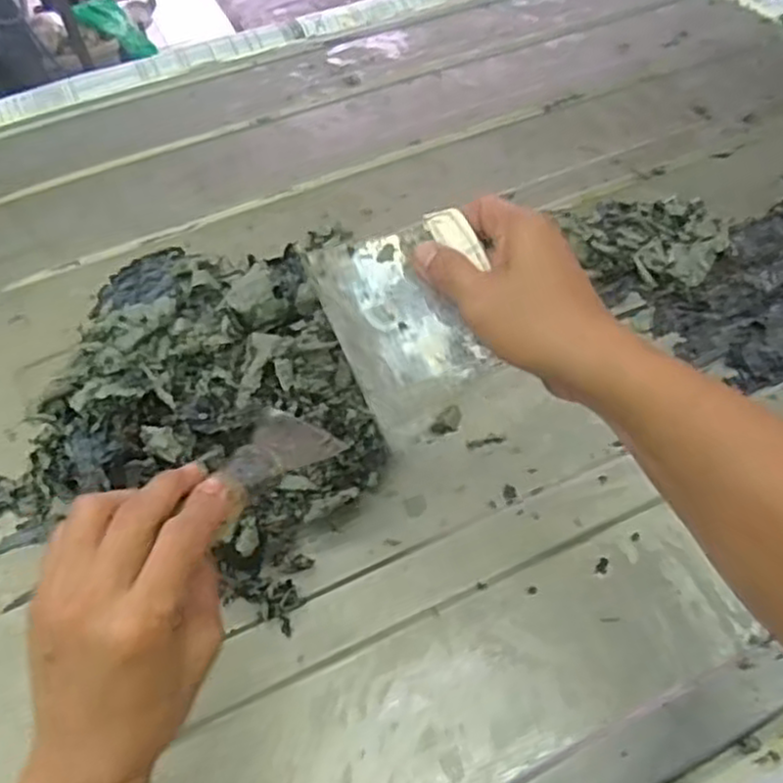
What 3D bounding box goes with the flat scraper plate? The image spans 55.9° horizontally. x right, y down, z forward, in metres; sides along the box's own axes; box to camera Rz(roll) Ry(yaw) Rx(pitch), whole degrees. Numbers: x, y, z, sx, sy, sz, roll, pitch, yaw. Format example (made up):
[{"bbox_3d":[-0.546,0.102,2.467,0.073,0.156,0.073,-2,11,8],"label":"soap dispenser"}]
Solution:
[{"bbox_3d":[0.015,-0.044,0.439,0.098,0.005,0.135,-27,73,11],"label":"flat scraper plate"}]

